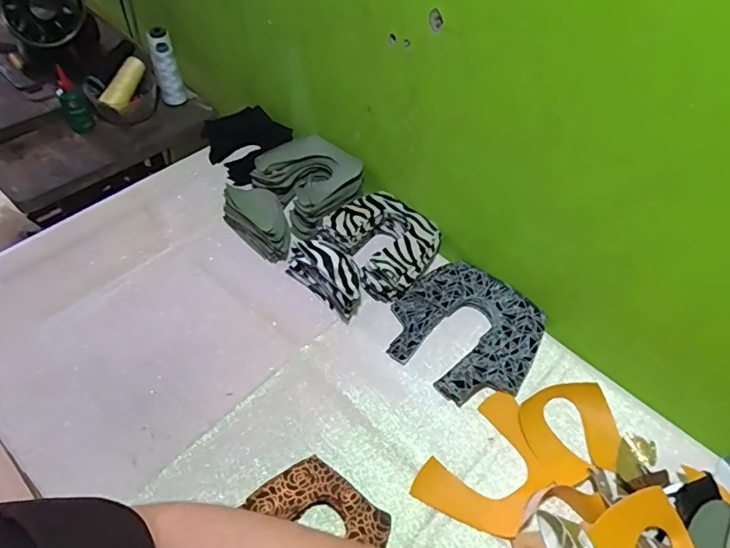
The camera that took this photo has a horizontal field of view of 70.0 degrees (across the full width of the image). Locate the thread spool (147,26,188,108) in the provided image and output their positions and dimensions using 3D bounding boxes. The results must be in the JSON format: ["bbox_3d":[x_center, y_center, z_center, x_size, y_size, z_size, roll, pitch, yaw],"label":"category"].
[{"bbox_3d":[-0.369,-0.385,0.970,0.046,0.131,0.041,-14,55,-15],"label":"thread spool"}]

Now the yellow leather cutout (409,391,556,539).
[{"bbox_3d":[0.150,0.224,0.603,0.170,0.023,0.114,-37,63,-27],"label":"yellow leather cutout"}]

